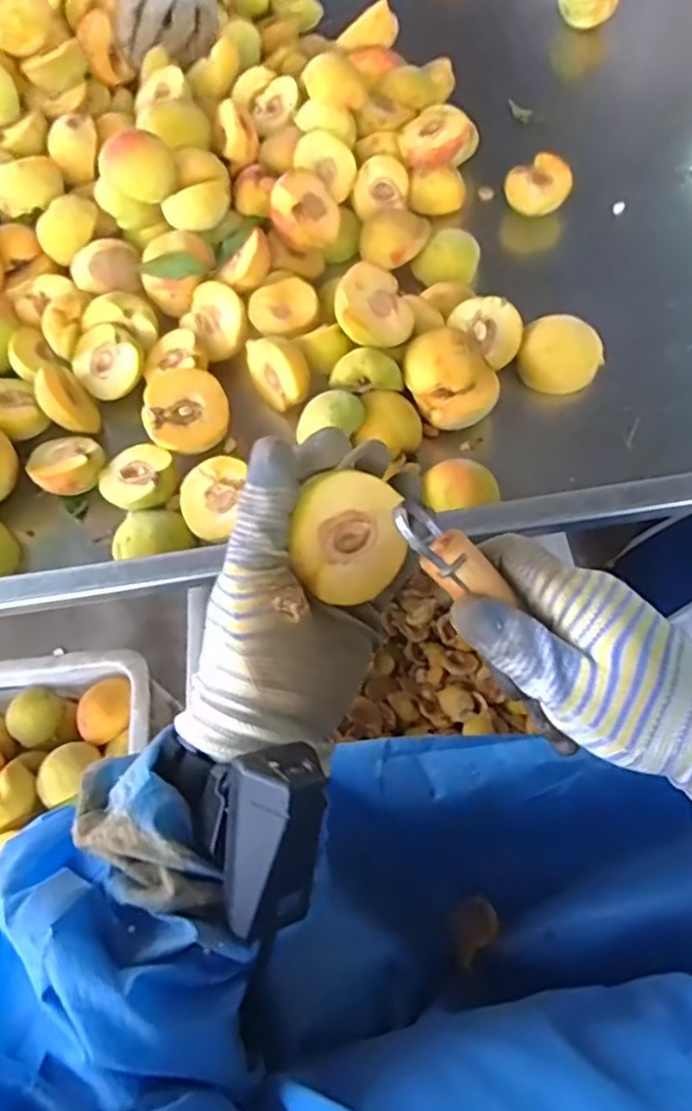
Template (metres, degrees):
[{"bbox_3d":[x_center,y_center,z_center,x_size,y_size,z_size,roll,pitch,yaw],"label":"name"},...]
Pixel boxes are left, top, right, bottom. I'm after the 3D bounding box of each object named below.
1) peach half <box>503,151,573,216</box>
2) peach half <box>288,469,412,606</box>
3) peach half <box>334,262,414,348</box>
[{"bbox_3d":[0.178,-0.341,0.598,0.045,0.032,0.050,-41,70,-15],"label":"peach half"},{"bbox_3d":[-0.002,-0.010,0.318,0.053,0.030,0.060,-35,111,-16],"label":"peach half"},{"bbox_3d":[0.018,-0.188,0.503,0.063,0.032,0.056,46,67,-15],"label":"peach half"}]

